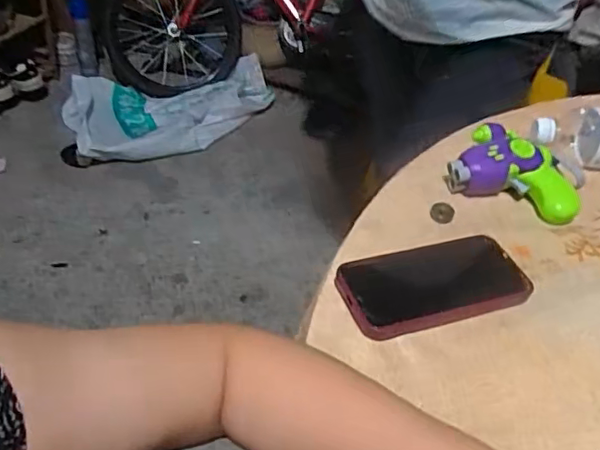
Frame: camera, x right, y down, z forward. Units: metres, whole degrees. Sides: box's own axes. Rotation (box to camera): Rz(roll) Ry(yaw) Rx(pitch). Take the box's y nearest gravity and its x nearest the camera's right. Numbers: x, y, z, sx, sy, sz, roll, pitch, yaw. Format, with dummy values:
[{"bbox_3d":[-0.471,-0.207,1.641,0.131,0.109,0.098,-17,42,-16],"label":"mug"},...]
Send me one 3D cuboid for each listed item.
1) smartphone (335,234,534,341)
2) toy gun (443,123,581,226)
[{"bbox_3d":[0.115,0.052,0.505,0.162,0.018,0.079,-12,45,-18],"label":"smartphone"},{"bbox_3d":[0.228,-0.060,0.612,0.129,0.052,0.088,19,44,15],"label":"toy gun"}]

